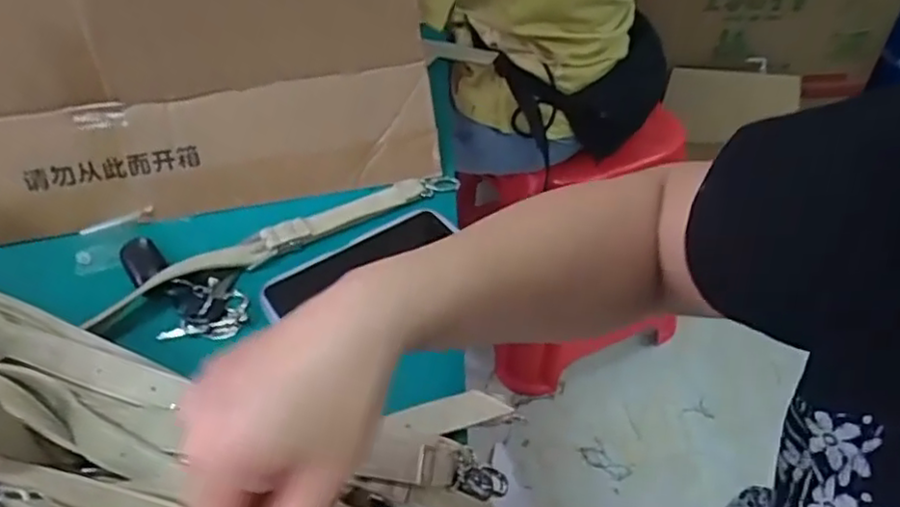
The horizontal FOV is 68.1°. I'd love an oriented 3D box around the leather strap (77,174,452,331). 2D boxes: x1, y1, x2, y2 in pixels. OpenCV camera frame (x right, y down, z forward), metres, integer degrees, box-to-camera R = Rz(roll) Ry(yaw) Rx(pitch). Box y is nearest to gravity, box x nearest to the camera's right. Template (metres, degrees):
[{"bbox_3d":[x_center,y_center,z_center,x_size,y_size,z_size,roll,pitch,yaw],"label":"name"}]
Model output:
[{"bbox_3d":[-0.136,-0.017,0.557,0.318,0.024,0.036,-26,52,-22],"label":"leather strap"}]

